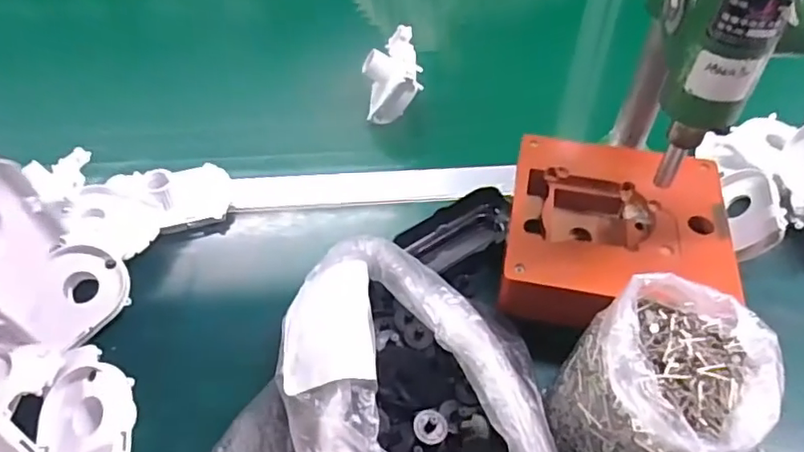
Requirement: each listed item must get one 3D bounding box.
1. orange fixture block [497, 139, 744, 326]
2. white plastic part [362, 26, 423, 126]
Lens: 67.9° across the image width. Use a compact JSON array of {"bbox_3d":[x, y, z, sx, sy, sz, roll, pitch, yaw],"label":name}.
[{"bbox_3d":[0.158,0.000,0.445,0.149,0.040,0.170,10,49,8],"label":"orange fixture block"},{"bbox_3d":[-0.012,-0.154,0.611,0.066,0.055,0.079,-21,39,23],"label":"white plastic part"}]

